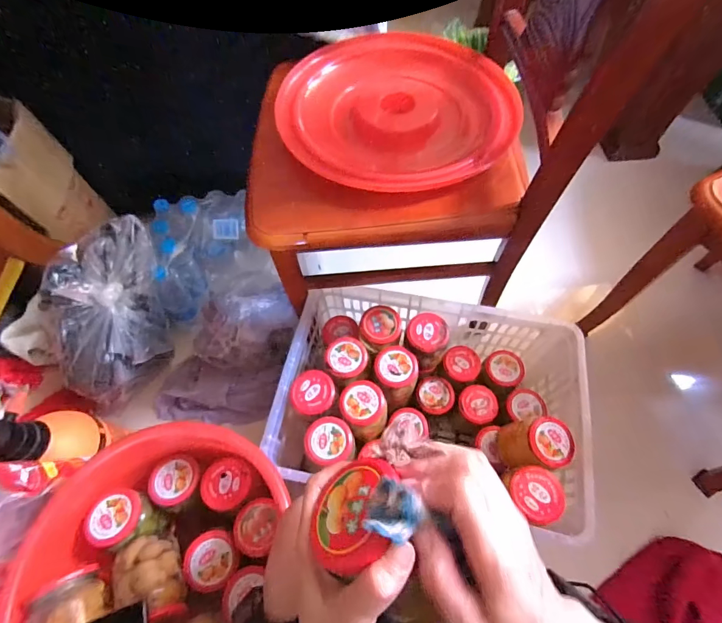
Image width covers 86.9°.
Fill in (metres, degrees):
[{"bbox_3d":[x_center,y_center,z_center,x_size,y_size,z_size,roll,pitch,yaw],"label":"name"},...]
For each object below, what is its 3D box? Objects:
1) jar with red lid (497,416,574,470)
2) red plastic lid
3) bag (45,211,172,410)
[{"bbox_3d":[0.277,0.216,0.614,0.072,0.130,0.077,3,64,-6],"label":"jar with red lid"},{"bbox_3d":[0.061,-0.332,0.608,0.351,0.040,0.355,-1,62,2],"label":"red plastic lid"},{"bbox_3d":[-0.479,0.018,0.766,0.151,0.249,0.305,1,62,3],"label":"bag"}]

